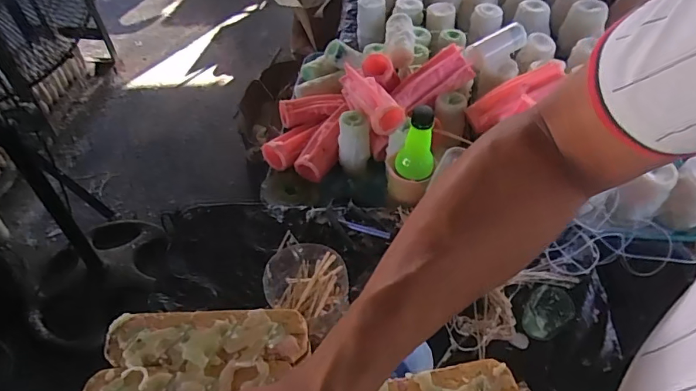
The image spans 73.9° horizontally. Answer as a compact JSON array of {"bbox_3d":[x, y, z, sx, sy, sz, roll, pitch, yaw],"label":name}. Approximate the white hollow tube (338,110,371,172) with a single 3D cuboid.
[{"bbox_3d":[0.011,-0.091,0.793,0.054,0.104,0.043,1,51,3],"label":"white hollow tube"}]

